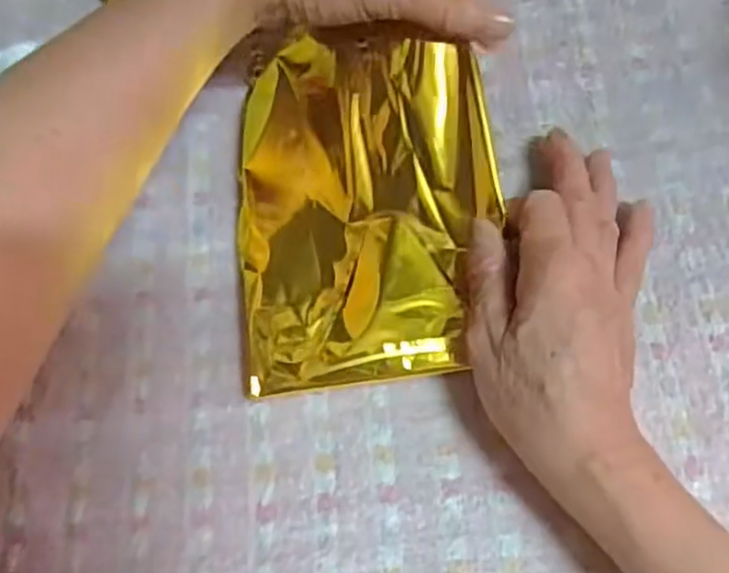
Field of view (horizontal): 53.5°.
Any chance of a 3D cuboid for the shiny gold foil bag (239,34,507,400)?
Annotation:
[{"bbox_3d":[0.000,-0.044,0.364,0.131,0.046,0.175,-5,69,1],"label":"shiny gold foil bag"}]

